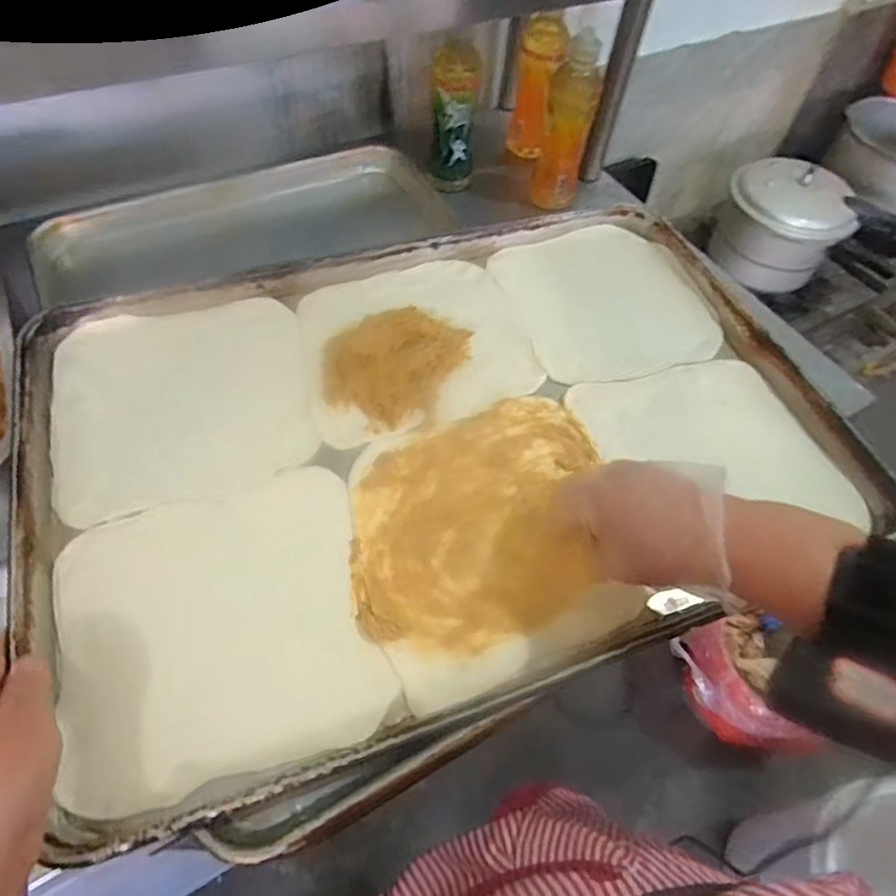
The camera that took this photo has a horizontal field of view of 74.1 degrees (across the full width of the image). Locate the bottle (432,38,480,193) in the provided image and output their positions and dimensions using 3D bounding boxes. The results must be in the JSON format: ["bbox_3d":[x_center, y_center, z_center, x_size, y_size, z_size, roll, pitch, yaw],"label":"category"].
[{"bbox_3d":[0.009,-0.471,0.853,0.058,0.198,0.050,4,55,-2],"label":"bottle"}]

